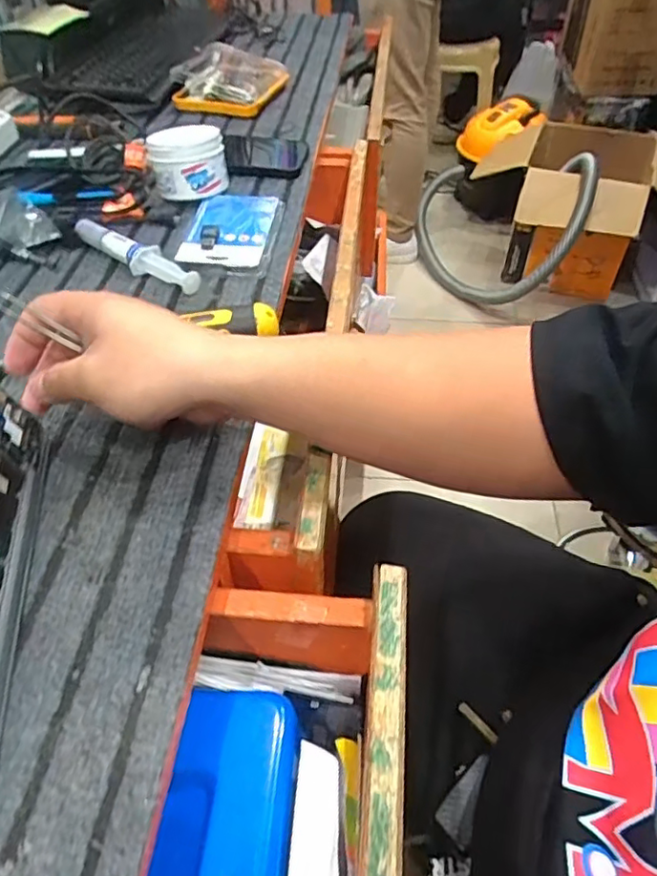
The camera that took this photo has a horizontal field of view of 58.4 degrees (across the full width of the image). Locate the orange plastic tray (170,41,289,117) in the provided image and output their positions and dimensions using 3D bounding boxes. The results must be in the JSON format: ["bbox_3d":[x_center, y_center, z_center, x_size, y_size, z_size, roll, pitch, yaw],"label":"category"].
[{"bbox_3d":[-0.136,-0.512,0.834,0.136,0.044,0.154,7,47,7],"label":"orange plastic tray"}]

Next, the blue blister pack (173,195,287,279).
[{"bbox_3d":[-0.097,-0.208,0.581,0.093,0.016,0.132,1,47,2],"label":"blue blister pack"}]

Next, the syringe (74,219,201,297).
[{"bbox_3d":[-0.178,-0.168,0.538,0.150,0.018,0.024,26,52,23],"label":"syringe"}]

